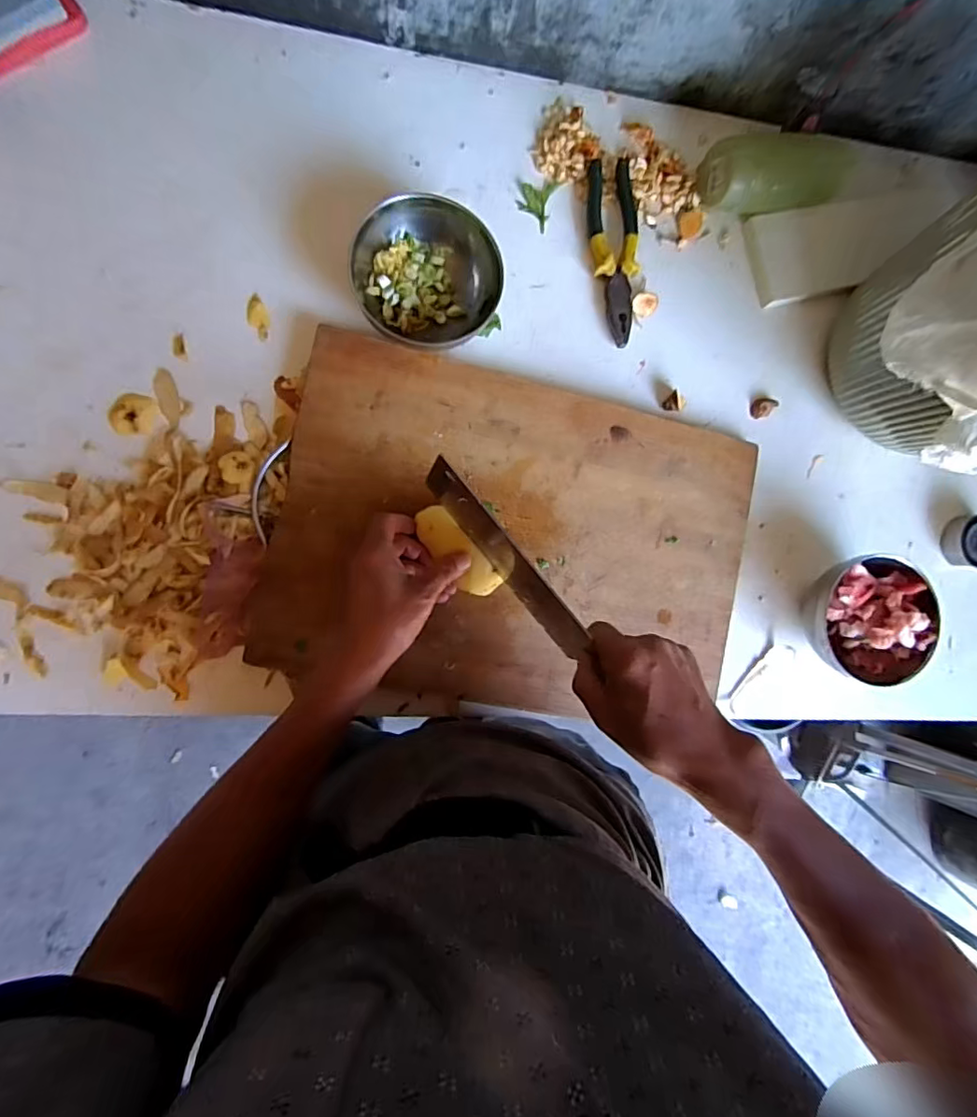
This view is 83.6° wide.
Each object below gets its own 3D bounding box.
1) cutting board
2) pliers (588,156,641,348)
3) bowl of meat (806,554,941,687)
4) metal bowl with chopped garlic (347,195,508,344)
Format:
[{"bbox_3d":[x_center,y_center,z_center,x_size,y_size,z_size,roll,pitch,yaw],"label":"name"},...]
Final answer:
[{"bbox_3d":[0.037,-0.016,0.565,0.479,0.028,0.328,12,87,-8],"label":"cutting board"},{"bbox_3d":[0.137,-0.336,0.591,0.054,0.022,0.201,-2,89,-9],"label":"pliers"},{"bbox_3d":[0.402,0.067,0.599,0.127,0.078,0.135,0,89,-9],"label":"bowl of meat"},{"bbox_3d":[-0.065,-0.282,0.541,0.136,0.058,0.135,0,89,-9],"label":"metal bowl with chopped garlic"}]

